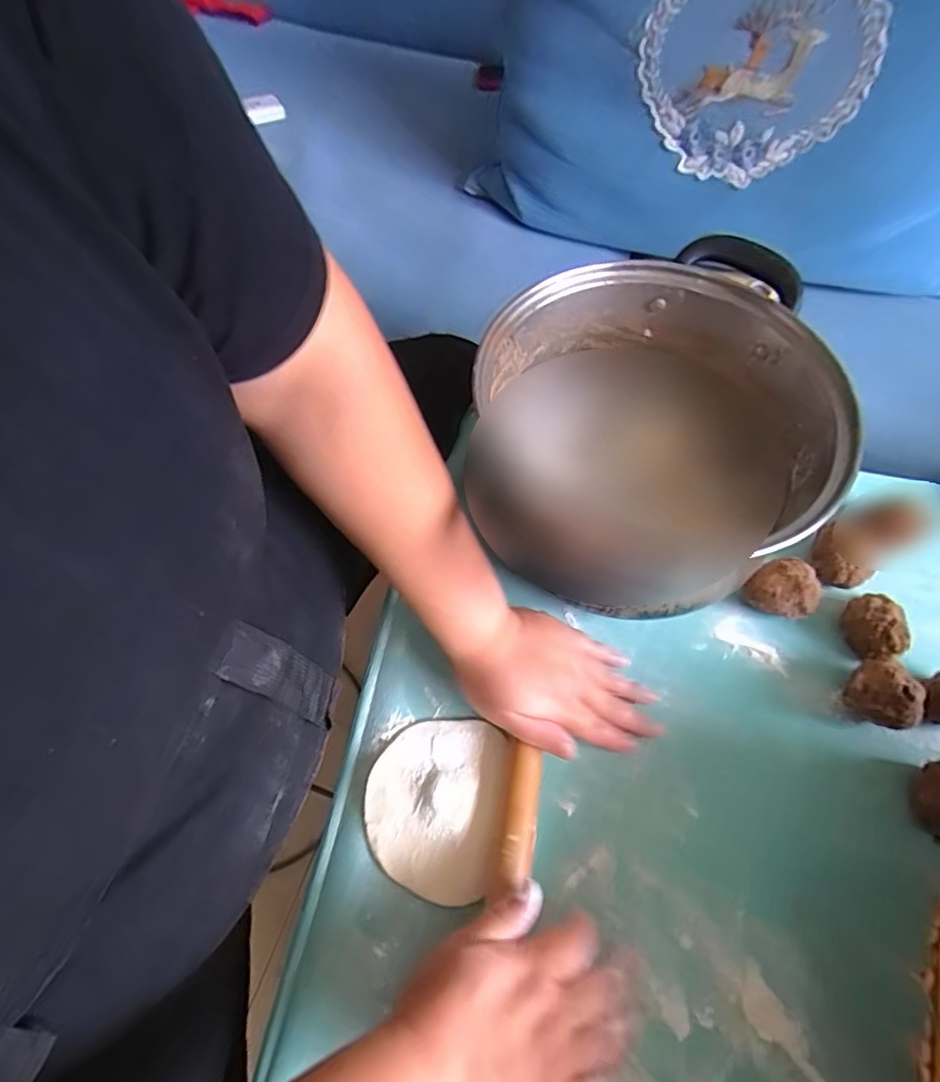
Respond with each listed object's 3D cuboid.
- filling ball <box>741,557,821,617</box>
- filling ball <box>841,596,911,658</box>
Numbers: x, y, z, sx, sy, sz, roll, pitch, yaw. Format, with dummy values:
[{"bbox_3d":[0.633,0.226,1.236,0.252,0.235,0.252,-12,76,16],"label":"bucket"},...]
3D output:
[{"bbox_3d":[0.248,0.042,0.452,0.042,0.040,0.046,1,61,-1],"label":"filling ball"},{"bbox_3d":[0.315,0.068,0.444,0.037,0.041,0.047,-23,65,-13],"label":"filling ball"}]

